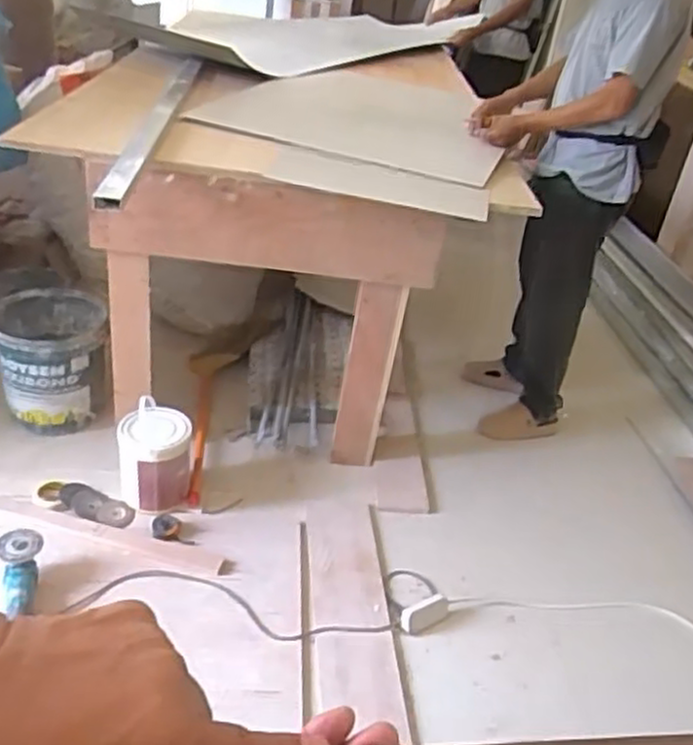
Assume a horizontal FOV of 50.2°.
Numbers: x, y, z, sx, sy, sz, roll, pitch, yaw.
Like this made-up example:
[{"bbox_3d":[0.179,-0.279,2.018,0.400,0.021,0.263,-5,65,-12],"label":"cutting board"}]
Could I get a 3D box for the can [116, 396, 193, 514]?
[{"bbox_3d":[-0.482,0.210,1.859,0.168,0.232,0.161,6,32,-4],"label":"can"}]

